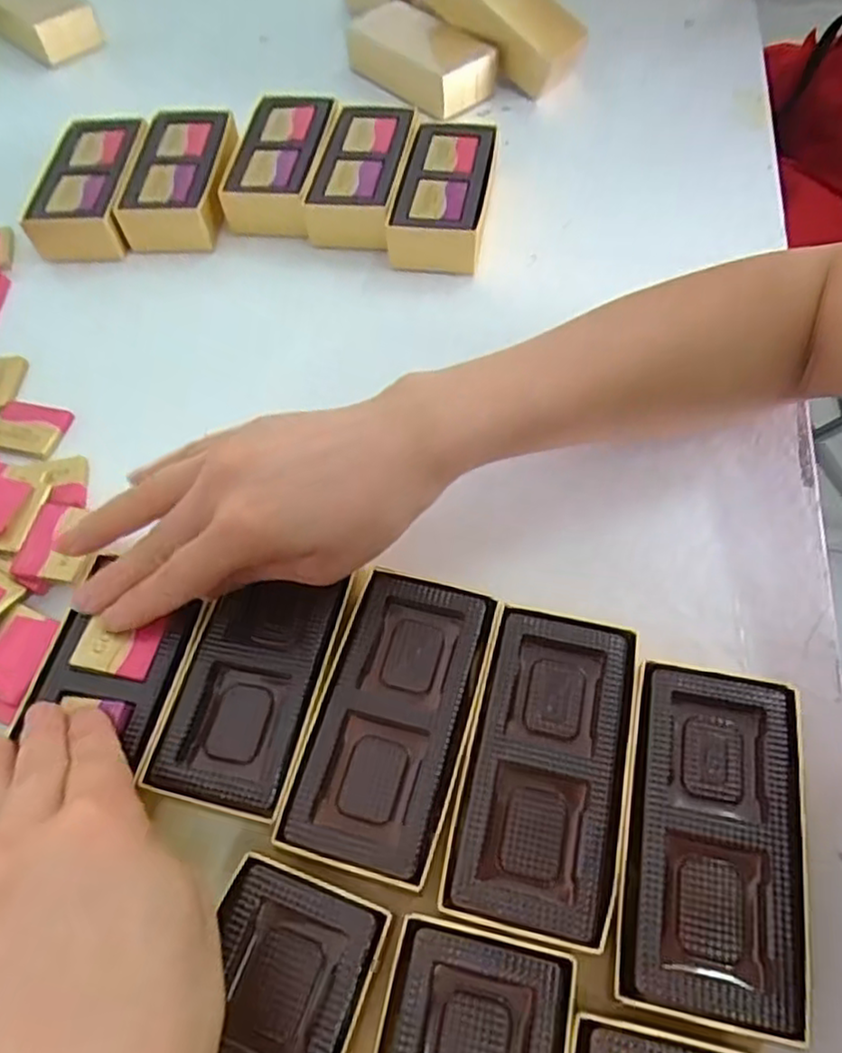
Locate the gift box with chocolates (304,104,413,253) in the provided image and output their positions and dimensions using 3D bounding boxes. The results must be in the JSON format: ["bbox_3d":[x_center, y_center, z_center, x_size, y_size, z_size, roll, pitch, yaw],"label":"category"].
[{"bbox_3d":[-0.040,-0.236,0.464,0.054,0.036,0.113,6,59,5],"label":"gift box with chocolates"}]

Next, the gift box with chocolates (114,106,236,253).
[{"bbox_3d":[-0.161,-0.238,0.470,0.064,0.031,0.112,1,59,2],"label":"gift box with chocolates"}]

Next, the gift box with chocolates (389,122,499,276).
[{"bbox_3d":[0.015,-0.218,0.450,0.054,0.034,0.114,7,60,6],"label":"gift box with chocolates"}]

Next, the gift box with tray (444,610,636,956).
[{"bbox_3d":[0.047,0.092,0.266,0.058,0.030,0.112,11,60,8],"label":"gift box with tray"}]

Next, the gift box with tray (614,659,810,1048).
[{"bbox_3d":[0.103,0.112,0.252,0.058,0.032,0.114,12,60,8],"label":"gift box with tray"}]

